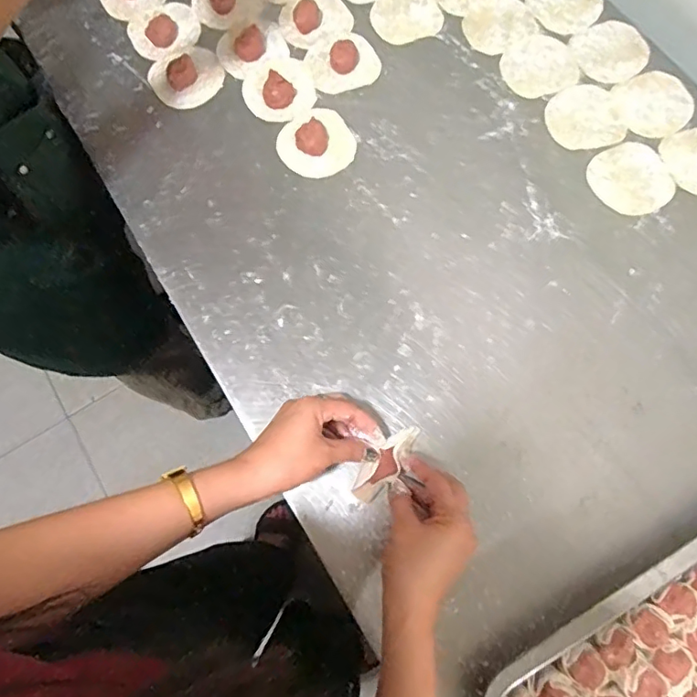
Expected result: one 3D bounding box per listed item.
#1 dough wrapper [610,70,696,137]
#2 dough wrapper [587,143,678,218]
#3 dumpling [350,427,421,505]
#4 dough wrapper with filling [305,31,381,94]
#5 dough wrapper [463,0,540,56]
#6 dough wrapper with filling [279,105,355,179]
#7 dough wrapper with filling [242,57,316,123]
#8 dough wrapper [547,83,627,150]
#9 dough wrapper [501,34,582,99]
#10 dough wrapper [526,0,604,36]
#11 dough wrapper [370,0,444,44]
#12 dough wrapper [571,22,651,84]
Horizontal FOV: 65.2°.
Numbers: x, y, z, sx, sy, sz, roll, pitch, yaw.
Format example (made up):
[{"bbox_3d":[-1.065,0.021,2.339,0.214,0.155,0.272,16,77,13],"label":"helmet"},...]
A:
[{"bbox_3d":[0.334,-0.268,0.597,0.082,0.004,0.079,0,74,1],"label":"dough wrapper"},{"bbox_3d":[0.294,-0.176,0.567,0.077,0.005,0.081,0,74,1],"label":"dough wrapper"},{"bbox_3d":[0.034,0.101,0.482,0.025,0.028,0.080,40,84,11],"label":"dumpling"},{"bbox_3d":[-0.007,-0.331,0.626,0.081,0.013,0.075,0,74,1],"label":"dough wrapper with filling"},{"bbox_3d":[0.176,-0.380,0.639,0.082,0.004,0.068,-35,76,-8],"label":"dough wrapper"},{"bbox_3d":[-0.035,-0.225,0.590,0.079,0.017,0.080,0,74,1],"label":"dough wrapper with filling"},{"bbox_3d":[-0.079,-0.300,0.612,0.079,0.020,0.083,0,74,1],"label":"dough wrapper with filling"},{"bbox_3d":[0.256,-0.254,0.595,0.075,0.004,0.079,-15,74,-3],"label":"dough wrapper"},{"bbox_3d":[0.215,-0.321,0.617,0.079,0.006,0.082,0,74,1],"label":"dough wrapper"},{"bbox_3d":[0.255,-0.404,0.639,0.076,0.004,0.080,0,74,1],"label":"dough wrapper"},{"bbox_3d":[0.067,-0.397,0.649,0.080,0.004,0.074,0,74,1],"label":"dough wrapper"},{"bbox_3d":[0.298,-0.338,0.619,0.084,0.004,0.078,0,74,1],"label":"dough wrapper"}]

